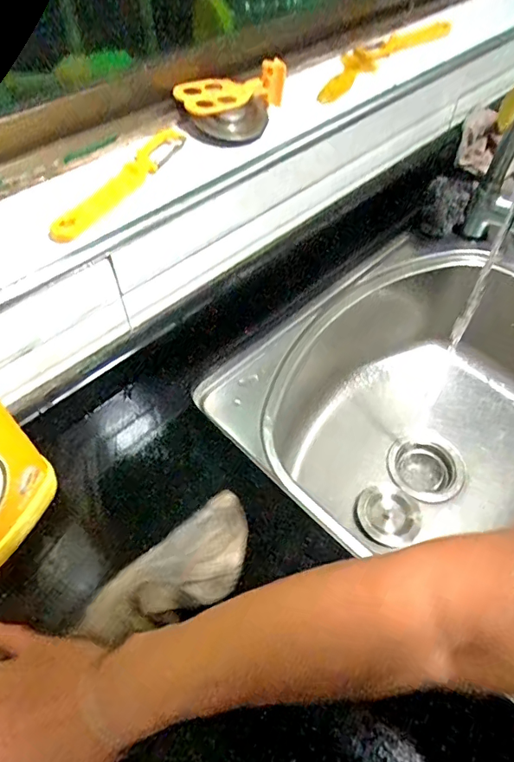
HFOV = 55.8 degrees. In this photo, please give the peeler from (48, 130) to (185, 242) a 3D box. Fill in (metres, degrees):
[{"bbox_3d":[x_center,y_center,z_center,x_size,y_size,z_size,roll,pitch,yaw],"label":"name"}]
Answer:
[{"bbox_3d":[-0.124,-0.182,0.445,0.027,0.020,0.173,25,56,17],"label":"peeler"}]

